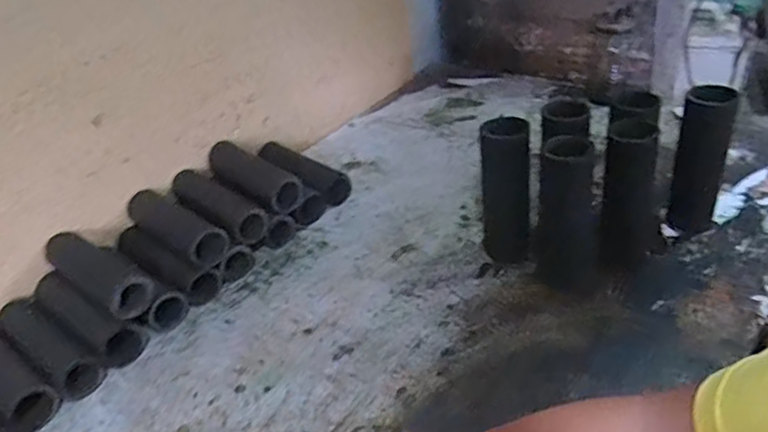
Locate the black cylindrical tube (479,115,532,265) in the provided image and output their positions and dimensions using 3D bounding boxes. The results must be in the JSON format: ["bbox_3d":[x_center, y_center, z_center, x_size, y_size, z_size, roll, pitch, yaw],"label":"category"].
[{"bbox_3d":[0.152,-0.027,0.735,0.061,0.182,0.058,-5,34,8],"label":"black cylindrical tube"}]

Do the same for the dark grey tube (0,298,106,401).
[{"bbox_3d":[-0.406,0.156,0.717,0.180,0.045,0.052,18,43,35],"label":"dark grey tube"}]

